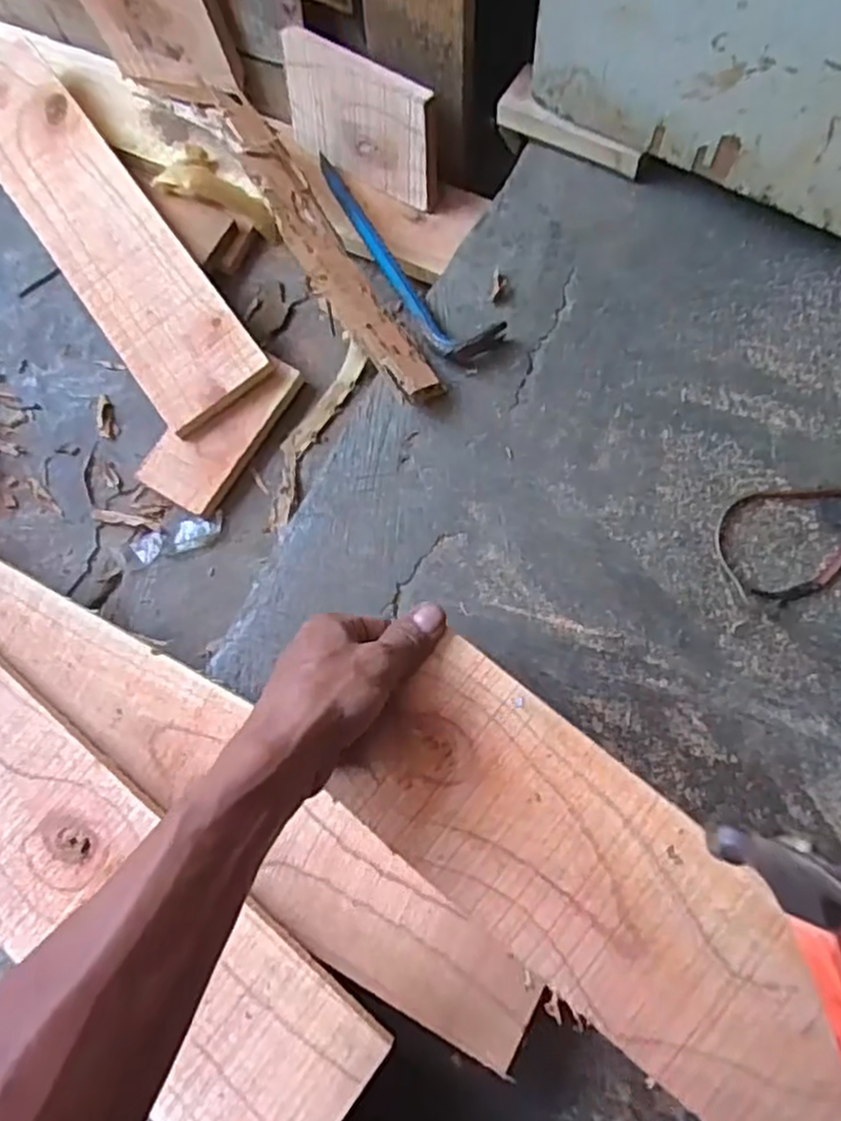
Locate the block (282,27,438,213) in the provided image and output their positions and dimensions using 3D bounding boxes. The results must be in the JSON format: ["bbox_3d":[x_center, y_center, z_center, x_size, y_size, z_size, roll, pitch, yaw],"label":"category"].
[{"bbox_3d":[-0.059,-0.443,0.737,0.182,0.122,0.014,33,65,13],"label":"block"}]

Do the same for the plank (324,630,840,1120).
[{"bbox_3d":[0.265,0.304,0.362,0.719,0.017,0.120,37,79,10],"label":"plank"}]

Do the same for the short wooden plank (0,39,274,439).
[{"bbox_3d":[-0.345,-0.358,0.766,0.118,0.026,0.505,-36,79,-10],"label":"short wooden plank"}]

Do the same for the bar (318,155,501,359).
[{"bbox_3d":[-0.022,-0.298,0.687,0.061,0.022,0.325,-26,60,-6],"label":"bar"}]

